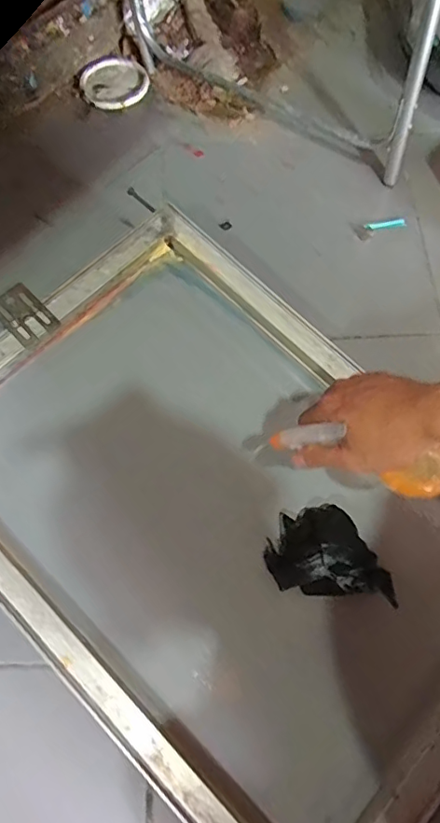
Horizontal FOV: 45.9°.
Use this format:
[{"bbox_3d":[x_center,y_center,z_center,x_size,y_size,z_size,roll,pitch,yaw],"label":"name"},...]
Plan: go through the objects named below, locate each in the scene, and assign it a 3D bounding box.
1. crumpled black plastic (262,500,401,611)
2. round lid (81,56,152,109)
[{"bbox_3d":[0.117,0.149,0.566,0.131,0.035,0.103,2,66,3],"label":"crumpled black plastic"},{"bbox_3d":[-0.194,-0.612,0.962,0.127,0.015,0.131,-1,67,1],"label":"round lid"}]

